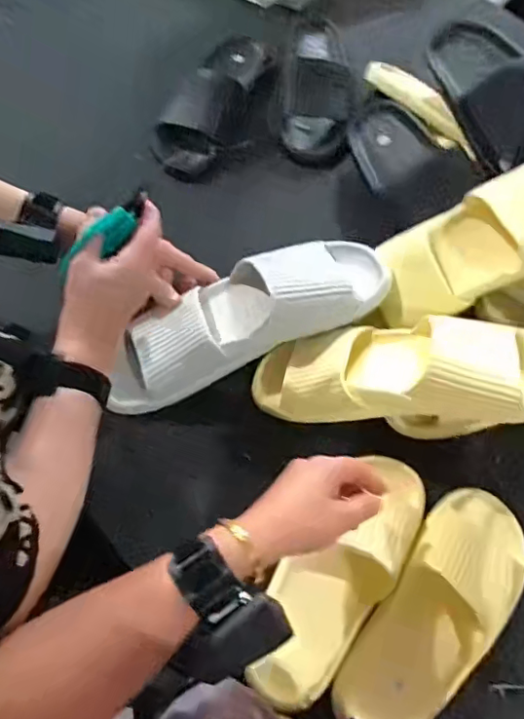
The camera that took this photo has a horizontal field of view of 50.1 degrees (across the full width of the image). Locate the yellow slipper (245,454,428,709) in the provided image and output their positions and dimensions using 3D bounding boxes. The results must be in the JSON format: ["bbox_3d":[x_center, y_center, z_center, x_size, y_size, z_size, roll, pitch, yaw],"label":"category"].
[{"bbox_3d":[0.074,0.200,0.525,0.088,0.056,0.243,34,75,15],"label":"yellow slipper"}]

